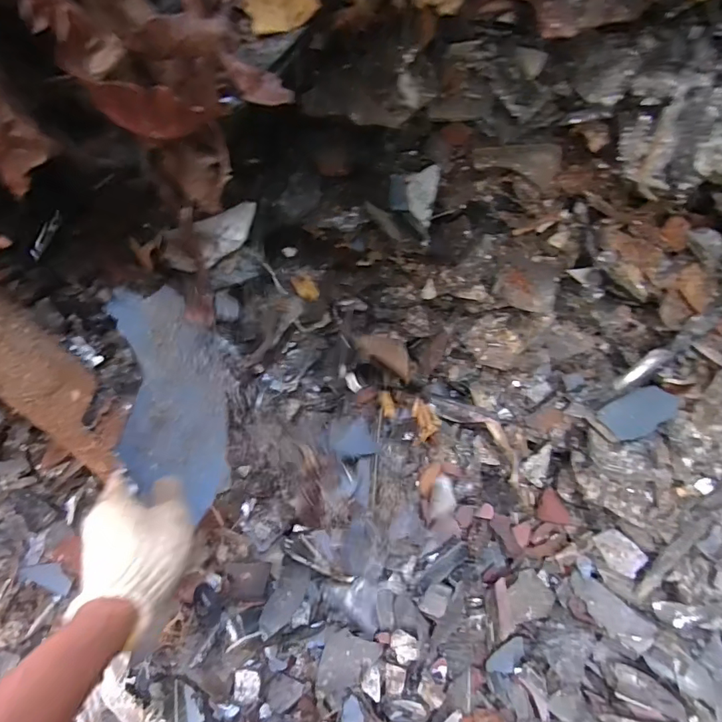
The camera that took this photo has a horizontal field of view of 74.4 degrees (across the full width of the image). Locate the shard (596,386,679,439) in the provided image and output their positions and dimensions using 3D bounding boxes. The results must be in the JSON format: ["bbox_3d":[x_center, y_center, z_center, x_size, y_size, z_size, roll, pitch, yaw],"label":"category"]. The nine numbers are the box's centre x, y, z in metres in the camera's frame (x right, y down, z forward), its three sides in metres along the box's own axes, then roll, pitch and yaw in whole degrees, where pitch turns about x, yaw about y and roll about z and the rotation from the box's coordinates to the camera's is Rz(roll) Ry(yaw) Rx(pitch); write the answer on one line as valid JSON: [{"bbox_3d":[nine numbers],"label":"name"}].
[{"bbox_3d":[0.427,0.079,0.726,0.103,0.011,0.064,-32,53,4],"label":"shard"}]

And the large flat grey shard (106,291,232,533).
[{"bbox_3d":[-0.192,0.036,0.503,0.024,0.128,0.234,-30,59,31],"label":"large flat grey shard"}]

